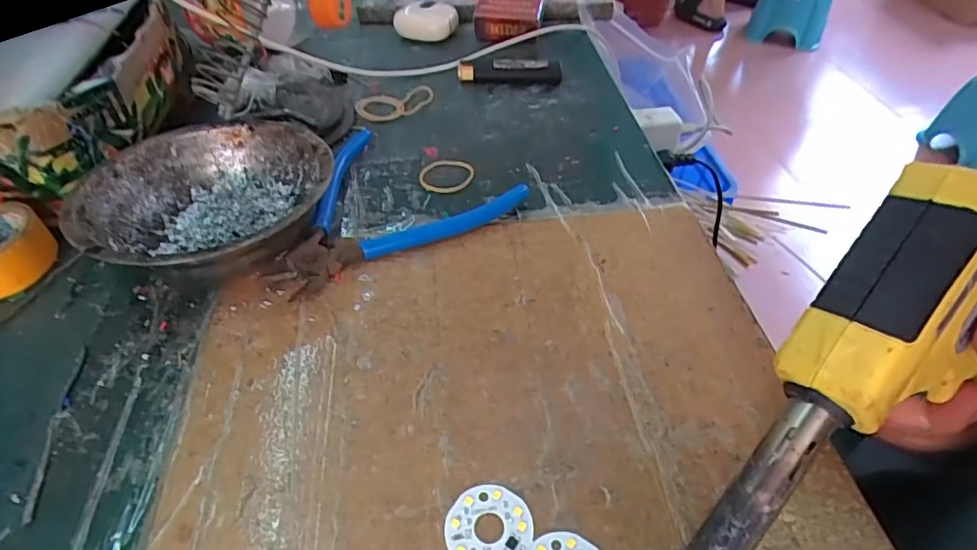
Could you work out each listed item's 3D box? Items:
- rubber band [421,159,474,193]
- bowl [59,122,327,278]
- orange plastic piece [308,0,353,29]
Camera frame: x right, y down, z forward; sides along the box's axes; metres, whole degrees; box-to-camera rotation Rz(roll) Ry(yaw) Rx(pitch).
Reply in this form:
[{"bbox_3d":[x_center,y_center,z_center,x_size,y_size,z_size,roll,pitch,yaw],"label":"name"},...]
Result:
[{"bbox_3d":[-0.026,-0.065,0.353,0.034,0.004,0.030,-2,46,0],"label":"rubber band"},{"bbox_3d":[-0.143,-0.037,0.299,0.124,0.043,0.116,-1,46,1],"label":"bowl"},{"bbox_3d":[-0.113,-0.192,0.397,0.029,0.031,0.023,-12,47,-9],"label":"orange plastic piece"}]

